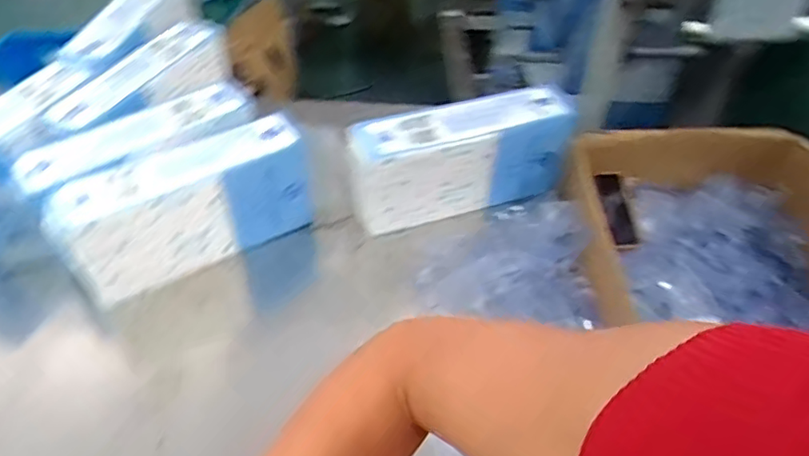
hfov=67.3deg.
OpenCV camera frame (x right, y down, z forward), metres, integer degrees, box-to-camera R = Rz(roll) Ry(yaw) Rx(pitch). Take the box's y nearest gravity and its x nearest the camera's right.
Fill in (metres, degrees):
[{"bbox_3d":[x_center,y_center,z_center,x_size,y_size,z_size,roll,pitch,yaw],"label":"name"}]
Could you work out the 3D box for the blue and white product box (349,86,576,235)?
[{"bbox_3d":[0.088,-0.109,0.962,0.360,0.161,0.111,-9,46,-10],"label":"blue and white product box"}]

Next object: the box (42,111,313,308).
[{"bbox_3d":[-0.291,-0.032,0.832,0.328,0.167,0.086,-22,49,-21],"label":"box"}]

